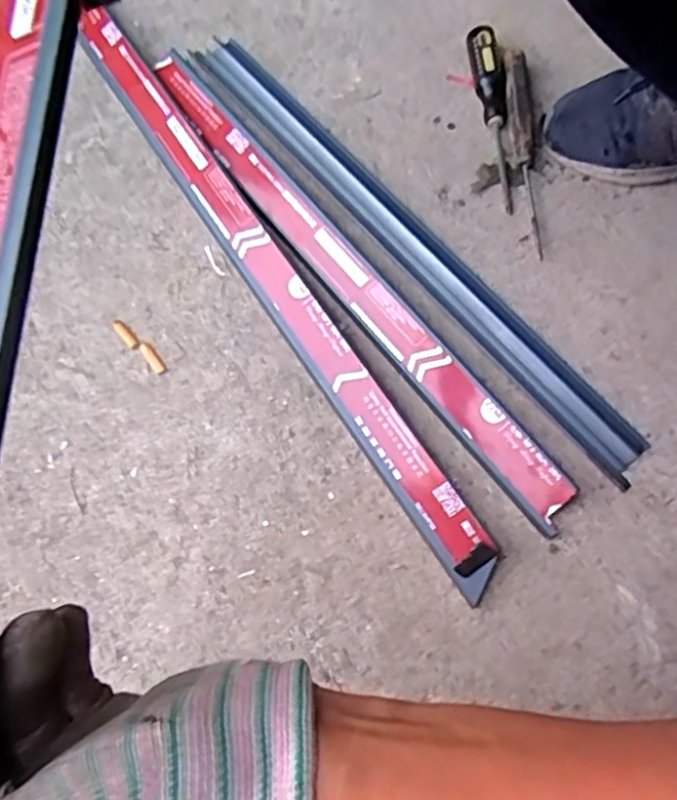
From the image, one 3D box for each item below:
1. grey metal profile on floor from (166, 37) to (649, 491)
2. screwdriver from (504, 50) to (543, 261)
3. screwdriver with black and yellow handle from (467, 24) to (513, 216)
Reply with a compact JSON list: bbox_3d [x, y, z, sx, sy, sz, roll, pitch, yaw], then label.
[{"bbox_3d":[0.061,-0.163,0.663,0.070,0.024,0.596,-41,76,-10],"label":"grey metal profile on floor"},{"bbox_3d":[0.180,-0.248,0.676,0.025,0.023,0.224,-1,73,2],"label":"screwdriver"},{"bbox_3d":[0.153,-0.283,0.687,0.030,0.032,0.198,-4,73,1],"label":"screwdriver with black and yellow handle"}]

